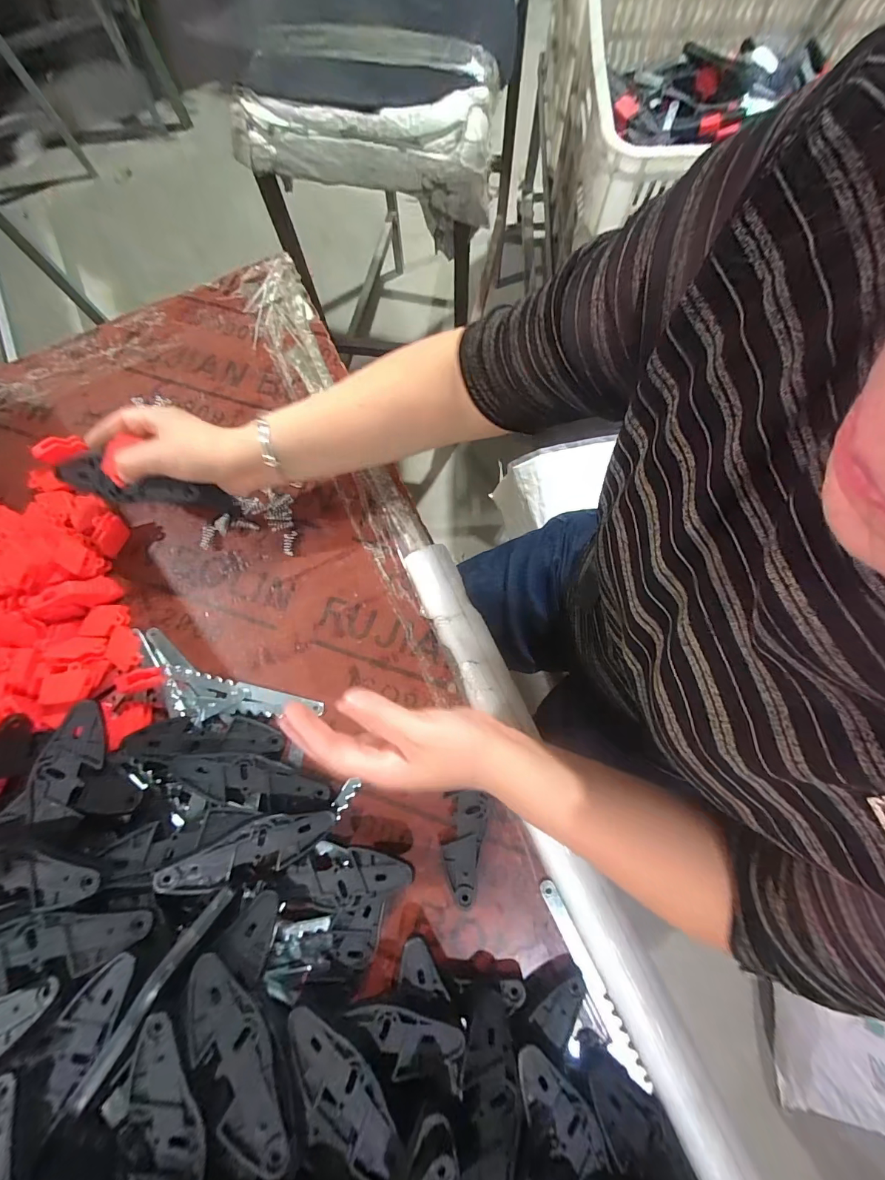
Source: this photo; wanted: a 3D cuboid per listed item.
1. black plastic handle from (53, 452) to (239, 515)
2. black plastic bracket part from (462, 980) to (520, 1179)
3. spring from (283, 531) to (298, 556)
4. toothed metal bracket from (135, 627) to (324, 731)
[{"bbox_3d":[-0.255,-0.090,0.359,0.155,0.024,0.029,10,78,0],"label":"black plastic handle"},{"bbox_3d":[0.033,0.352,0.280,0.036,0.010,0.128,2,55,2],"label":"black plastic bracket part"},{"bbox_3d":[-0.152,-0.047,0.413,0.011,0.007,0.026,8,78,3],"label":"spring"},{"bbox_3d":[-0.207,0.094,0.377,0.186,0.014,0.057,22,79,6],"label":"toothed metal bracket"}]

